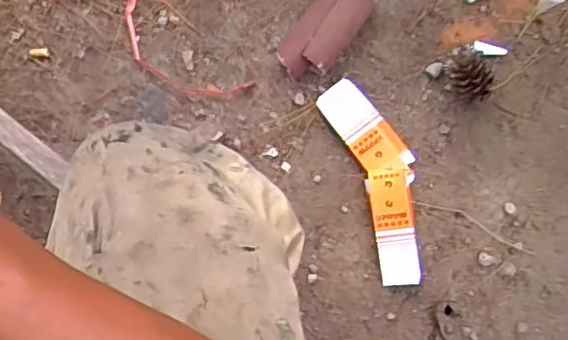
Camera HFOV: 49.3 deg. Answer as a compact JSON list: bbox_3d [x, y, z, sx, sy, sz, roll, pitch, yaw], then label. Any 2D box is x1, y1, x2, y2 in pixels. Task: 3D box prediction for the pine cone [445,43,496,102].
[{"bbox_3d":[0.197,-0.097,0.656,0.052,0.043,0.045,32,92,9],"label":"pine cone"}]

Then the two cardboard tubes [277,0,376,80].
[{"bbox_3d":[0.048,-0.157,0.691,0.060,0.031,0.125,41,93,8],"label":"two cardboard tubes"}]

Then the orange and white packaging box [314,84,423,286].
[{"bbox_3d":[0.108,0.010,0.678,0.070,0.031,0.224,-21,84,7],"label":"orange and white packaging box"}]

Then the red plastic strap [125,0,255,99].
[{"bbox_3d":[-0.129,-0.137,0.726,0.187,0.009,0.075,44,94,8],"label":"red plastic strap"}]

